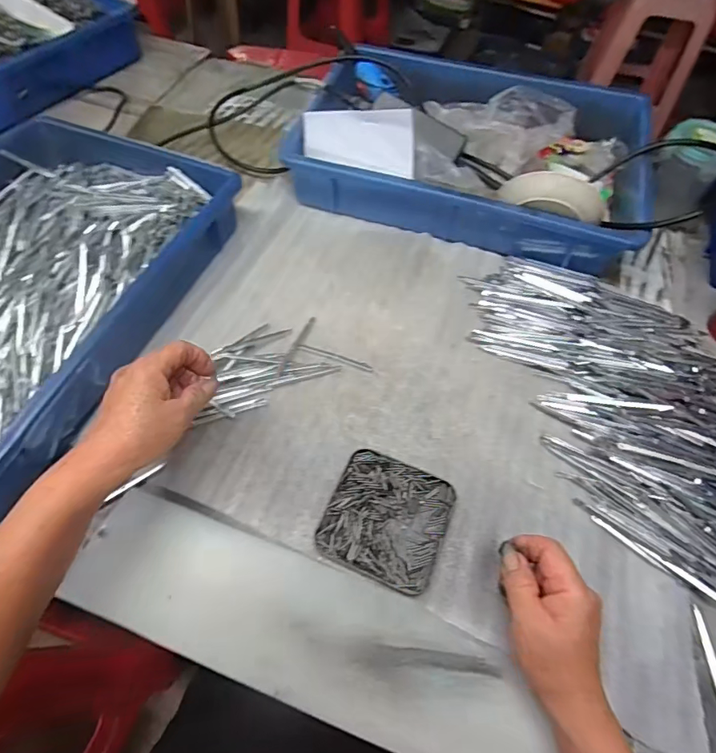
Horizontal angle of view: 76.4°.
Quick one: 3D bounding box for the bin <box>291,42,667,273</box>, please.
[{"bbox_3d":[0.145,-0.291,0.582,0.421,0.102,0.256,19,60,8],"label":"bin"}]

